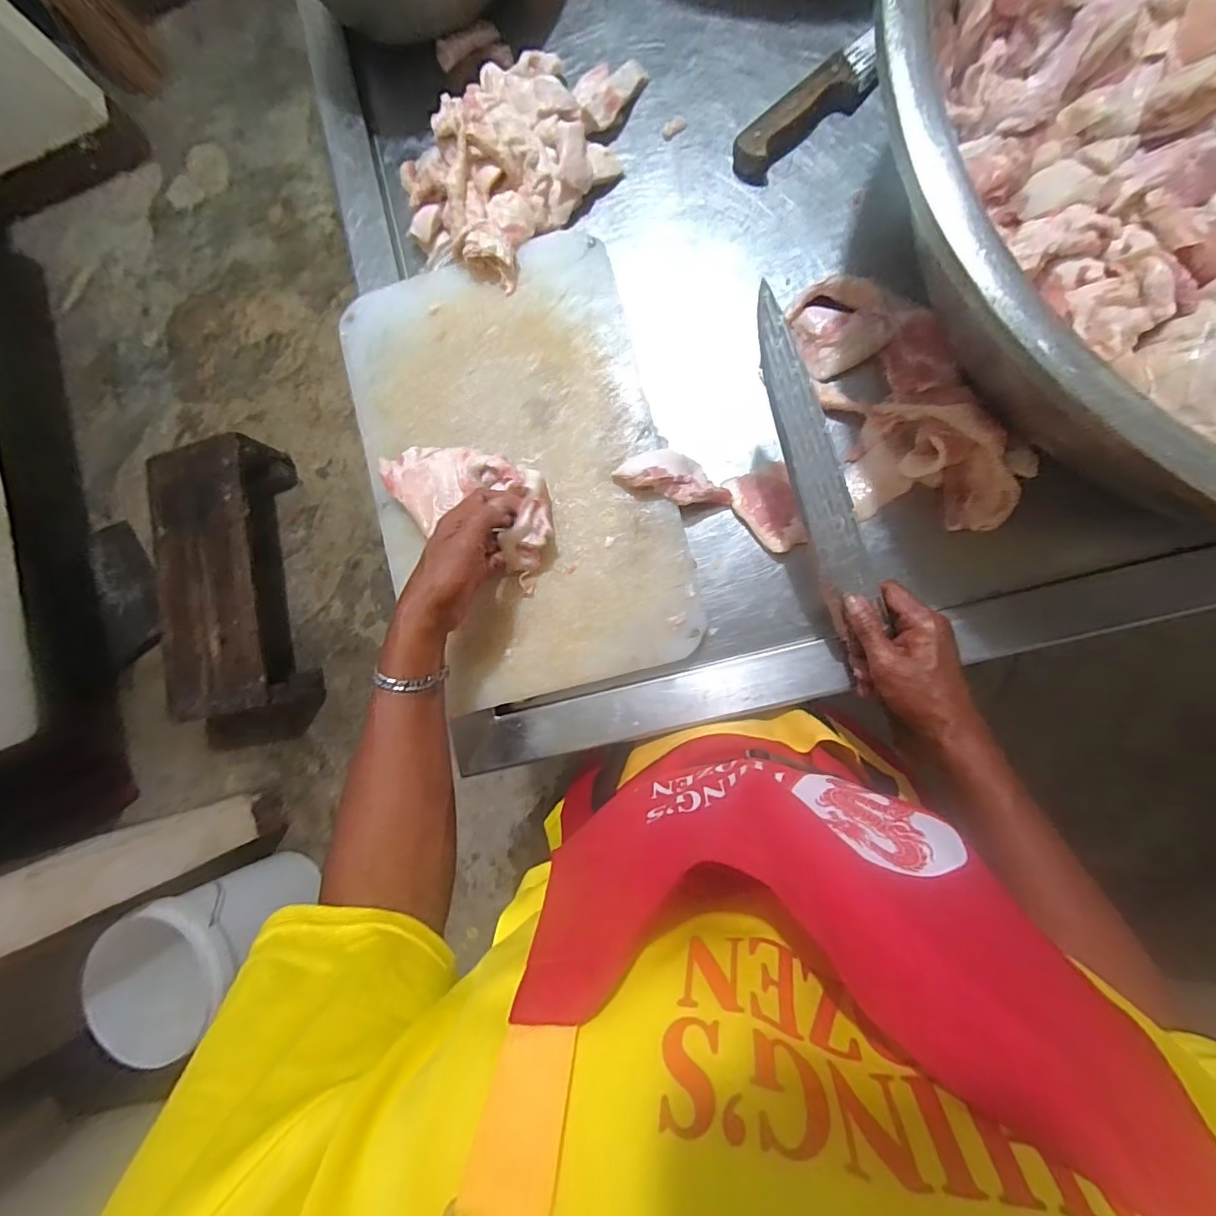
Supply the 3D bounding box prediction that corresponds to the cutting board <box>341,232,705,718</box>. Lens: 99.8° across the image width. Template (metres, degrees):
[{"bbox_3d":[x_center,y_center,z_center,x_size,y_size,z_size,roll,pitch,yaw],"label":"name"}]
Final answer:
[{"bbox_3d":[-0.094,-0.139,0.523,0.290,0.029,0.446,-16,84,8],"label":"cutting board"}]

